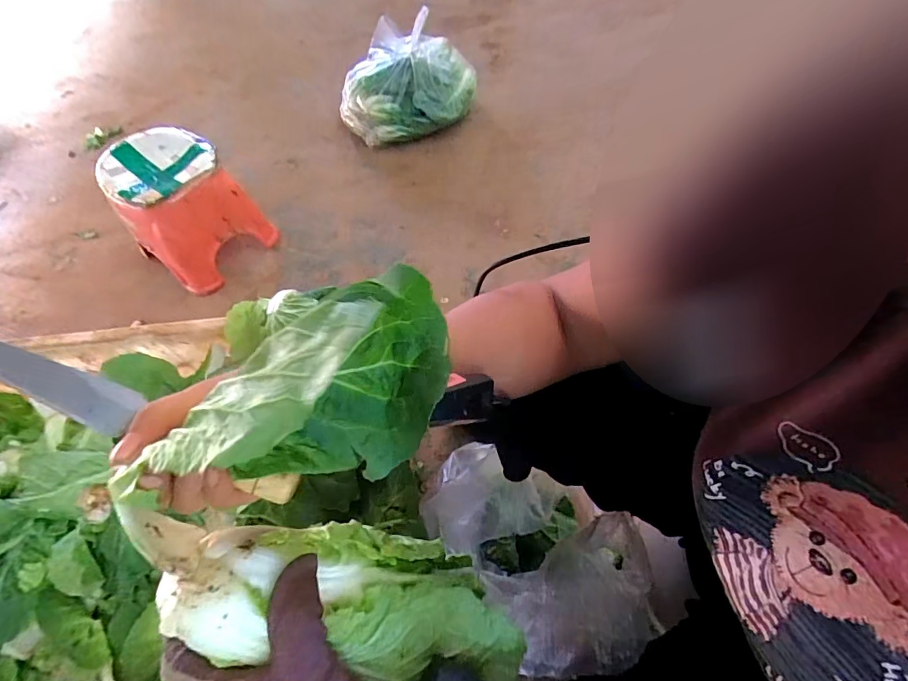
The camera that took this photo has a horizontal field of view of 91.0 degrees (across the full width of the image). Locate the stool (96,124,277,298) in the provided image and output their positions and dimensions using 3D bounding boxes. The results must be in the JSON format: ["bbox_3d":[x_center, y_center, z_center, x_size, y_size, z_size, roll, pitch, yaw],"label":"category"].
[{"bbox_3d":[-0.638,-0.311,1.062,0.288,0.232,0.250,32,65,22],"label":"stool"}]

